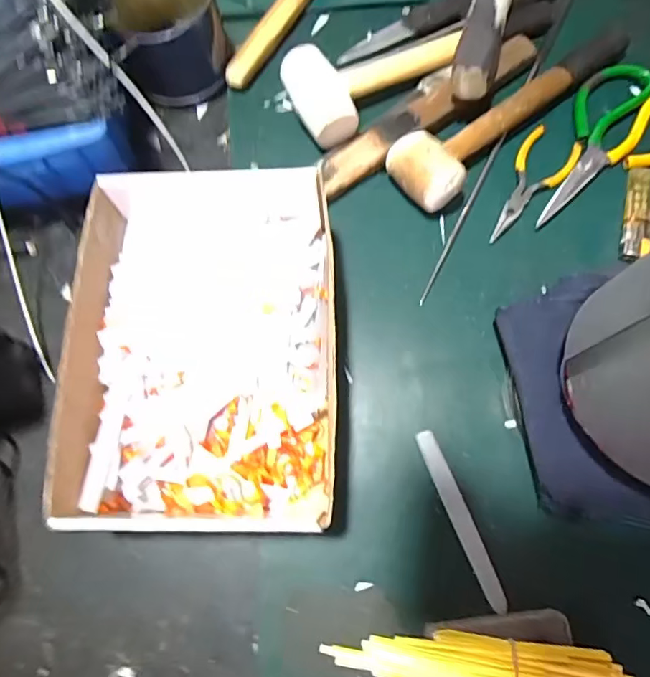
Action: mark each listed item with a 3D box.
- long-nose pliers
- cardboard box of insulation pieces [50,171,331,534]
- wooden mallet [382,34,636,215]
[{"bbox_3d":[0.177,-0.132,0.424,0.046,0.012,0.114,32,77,11],"label":"long-nose pliers"},{"bbox_3d":[-0.085,0.002,0.362,0.176,0.083,0.256,-2,73,2],"label":"cardboard box of insulation pieces"},{"bbox_3d":[0.164,-0.207,0.428,0.263,0.043,0.064,-42,76,-10],"label":"wooden mallet"}]

